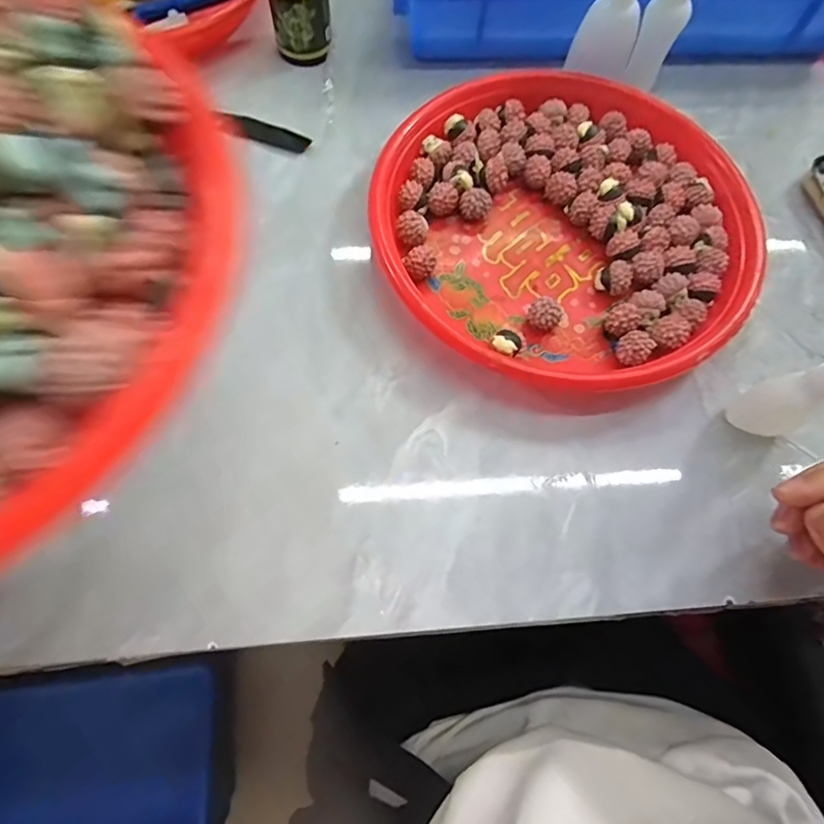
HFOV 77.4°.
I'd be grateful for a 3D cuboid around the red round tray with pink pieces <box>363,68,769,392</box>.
[{"bbox_3d":[0.090,-0.119,0.319,0.228,0.026,0.218,1,69,-2],"label":"red round tray with pink pieces"}]

